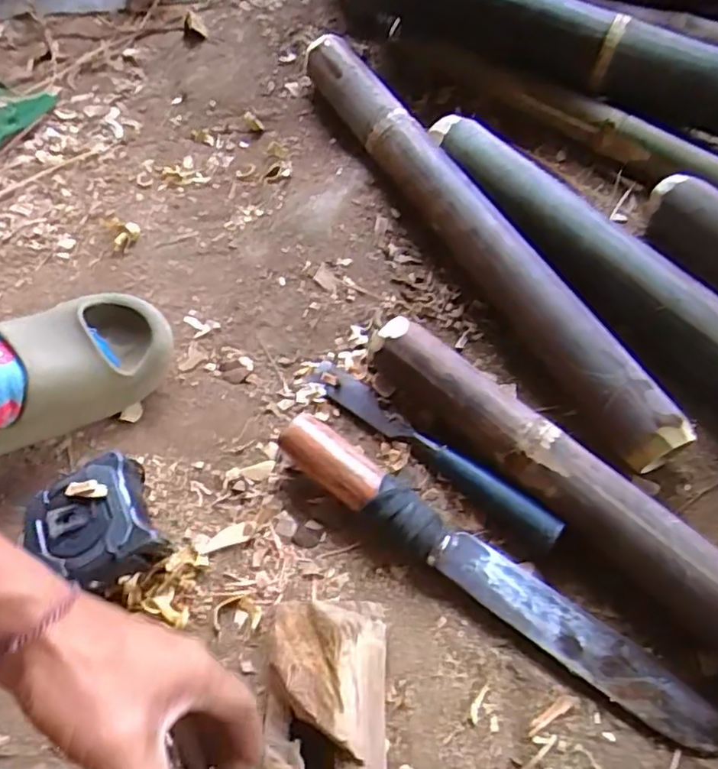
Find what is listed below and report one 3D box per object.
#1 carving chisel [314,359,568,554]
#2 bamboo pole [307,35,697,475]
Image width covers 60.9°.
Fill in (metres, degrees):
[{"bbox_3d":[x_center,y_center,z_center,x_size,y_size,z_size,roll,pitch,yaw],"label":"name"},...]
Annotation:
[{"bbox_3d":[0.050,0.045,0.461,0.226,0.031,0.024,38,66,22],"label":"carving chisel"},{"bbox_3d":[0.089,-0.160,0.573,0.052,0.054,0.570,-25,61,-14],"label":"bamboo pole"}]

